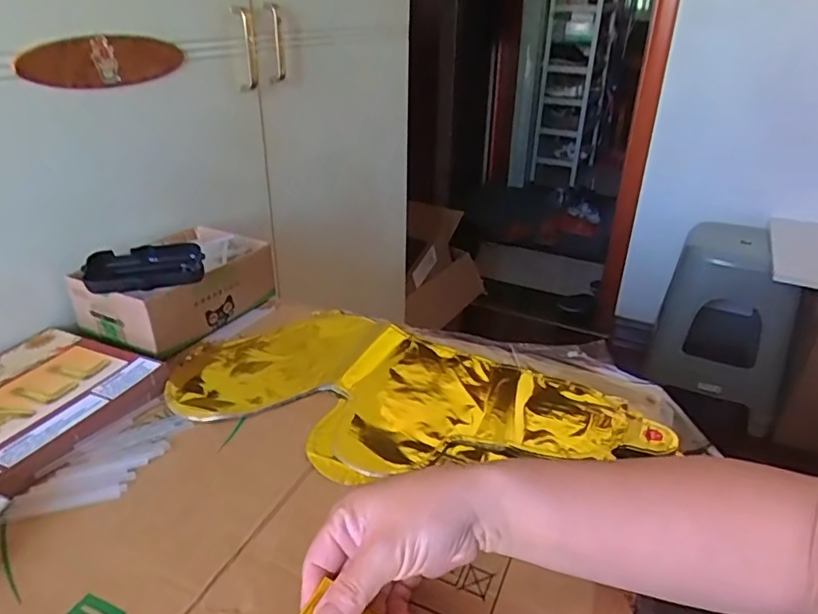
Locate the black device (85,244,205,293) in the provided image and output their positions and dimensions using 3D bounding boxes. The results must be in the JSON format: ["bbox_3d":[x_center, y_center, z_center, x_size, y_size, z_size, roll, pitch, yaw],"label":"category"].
[{"bbox_3d":[-0.266,-0.040,0.580,0.107,0.025,0.055,-11,30,-21],"label":"black device"}]

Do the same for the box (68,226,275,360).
[{"bbox_3d":[-0.259,-0.028,0.646,0.131,0.061,0.190,14,31,23],"label":"box"}]

